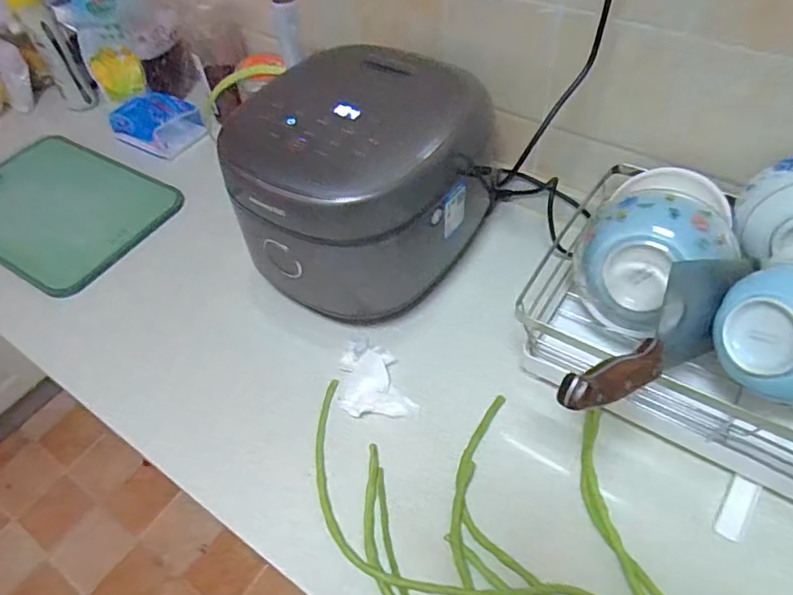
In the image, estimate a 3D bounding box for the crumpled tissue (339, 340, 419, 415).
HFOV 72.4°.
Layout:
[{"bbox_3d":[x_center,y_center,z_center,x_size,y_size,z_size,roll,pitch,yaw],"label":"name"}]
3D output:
[{"bbox_3d":[-0.023,0.092,0.634,0.084,0.020,0.095,-3,52,2],"label":"crumpled tissue"}]

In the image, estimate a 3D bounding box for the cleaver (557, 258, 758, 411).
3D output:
[{"bbox_3d":[0.231,0.019,0.455,0.288,0.089,0.015,-10,14,-38],"label":"cleaver"}]

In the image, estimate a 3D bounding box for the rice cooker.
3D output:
[{"bbox_3d":[-0.035,-0.133,0.649,0.220,0.207,0.268,21,56,19],"label":"rice cooker"}]

